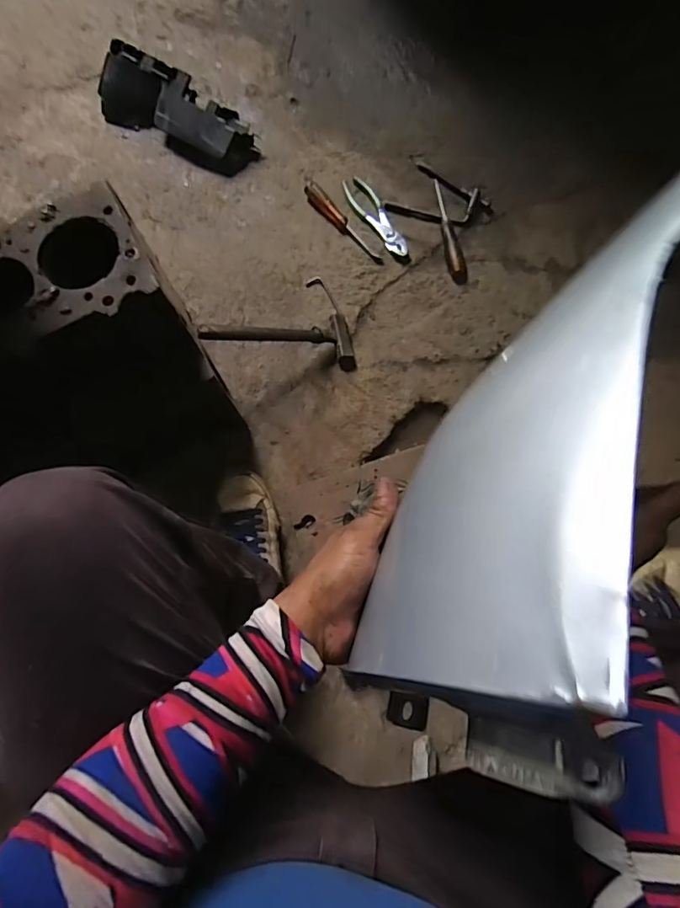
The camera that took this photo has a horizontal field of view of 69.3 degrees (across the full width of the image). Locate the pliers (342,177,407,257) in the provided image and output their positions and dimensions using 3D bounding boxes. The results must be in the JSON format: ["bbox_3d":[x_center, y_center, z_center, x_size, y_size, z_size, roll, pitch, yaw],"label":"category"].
[{"bbox_3d":[0.067,-0.451,0.931,0.046,0.008,0.199,-23,74,-8],"label":"pliers"}]

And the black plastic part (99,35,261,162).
[{"bbox_3d":[-0.325,-0.675,0.970,0.337,0.087,0.106,29,76,8],"label":"black plastic part"}]

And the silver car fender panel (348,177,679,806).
[{"bbox_3d":[0.150,-0.034,0.280,0.115,0.136,0.398,28,78,8],"label":"silver car fender panel"}]

